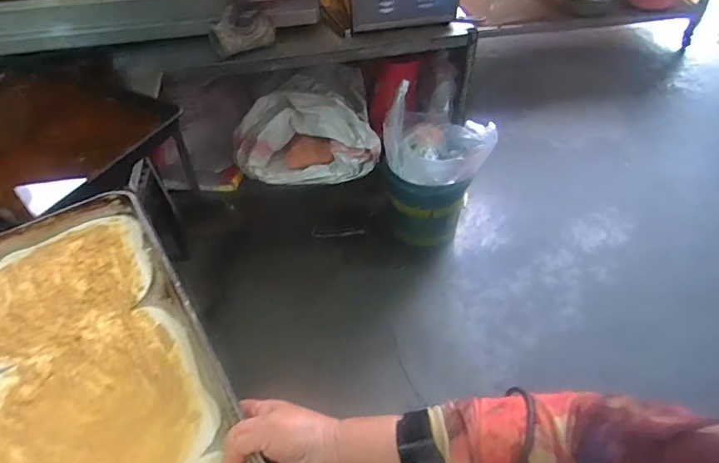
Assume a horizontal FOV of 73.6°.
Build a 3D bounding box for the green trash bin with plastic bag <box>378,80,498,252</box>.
[{"bbox_3d":[0.260,-0.250,1.704,0.337,0.515,0.379,5,51,6],"label":"green trash bin with plastic bag"}]

